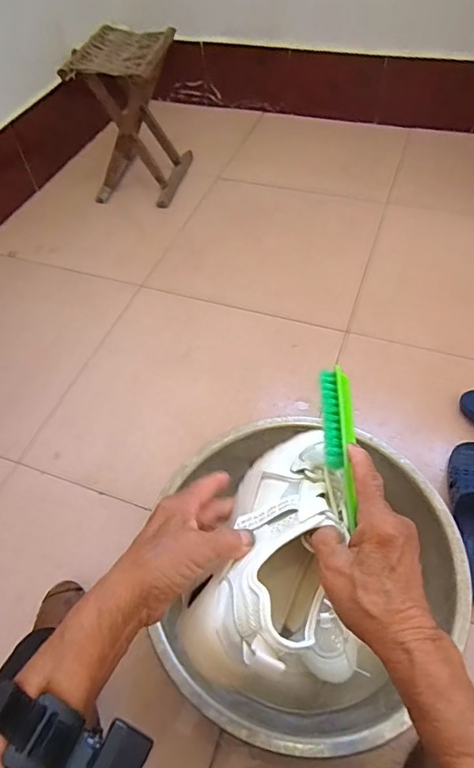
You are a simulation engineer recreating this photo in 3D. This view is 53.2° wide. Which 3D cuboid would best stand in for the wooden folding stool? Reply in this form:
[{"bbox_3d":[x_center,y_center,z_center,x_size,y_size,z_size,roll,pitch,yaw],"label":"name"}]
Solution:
[{"bbox_3d":[-0.281,-0.724,1.301,0.221,0.344,0.273,11,56,13],"label":"wooden folding stool"}]

